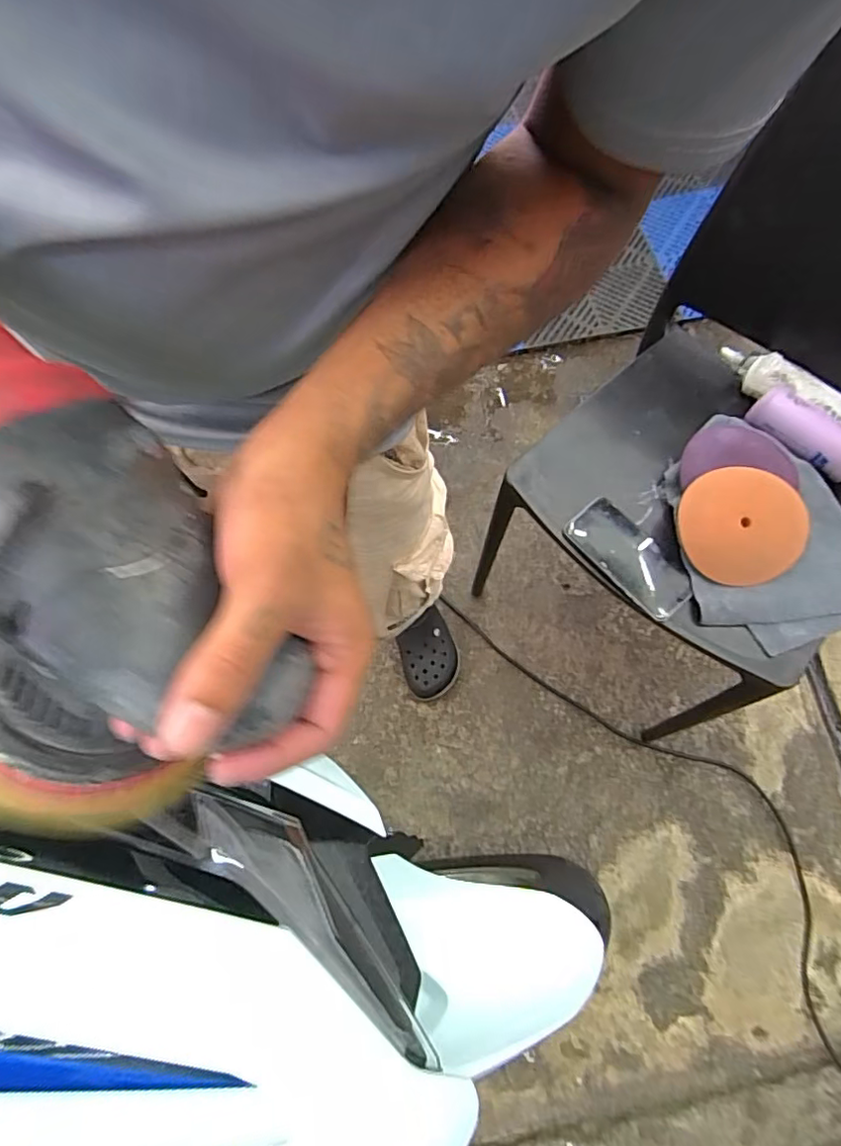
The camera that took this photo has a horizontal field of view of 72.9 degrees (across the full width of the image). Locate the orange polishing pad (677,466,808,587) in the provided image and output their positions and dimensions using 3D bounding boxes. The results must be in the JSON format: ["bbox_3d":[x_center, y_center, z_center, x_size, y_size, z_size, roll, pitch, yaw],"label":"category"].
[{"bbox_3d":[0.385,-0.059,0.682,0.142,0.019,0.144,-25,71,-7],"label":"orange polishing pad"}]

